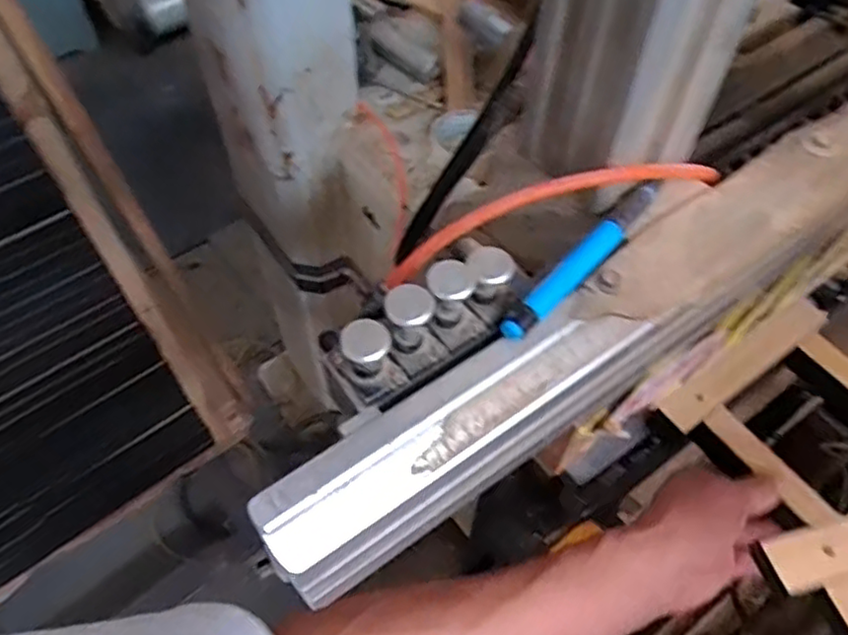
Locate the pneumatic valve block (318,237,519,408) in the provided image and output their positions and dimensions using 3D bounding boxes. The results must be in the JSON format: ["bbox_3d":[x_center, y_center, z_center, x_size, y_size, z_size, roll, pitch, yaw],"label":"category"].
[{"bbox_3d":[0.002,0.000,0.267,0.081,0.036,0.027,-27,61,-17],"label":"pneumatic valve block"}]

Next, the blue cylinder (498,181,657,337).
[{"bbox_3d":[0.073,-0.028,0.299,0.012,0.011,0.111,36,63,21],"label":"blue cylinder"}]

